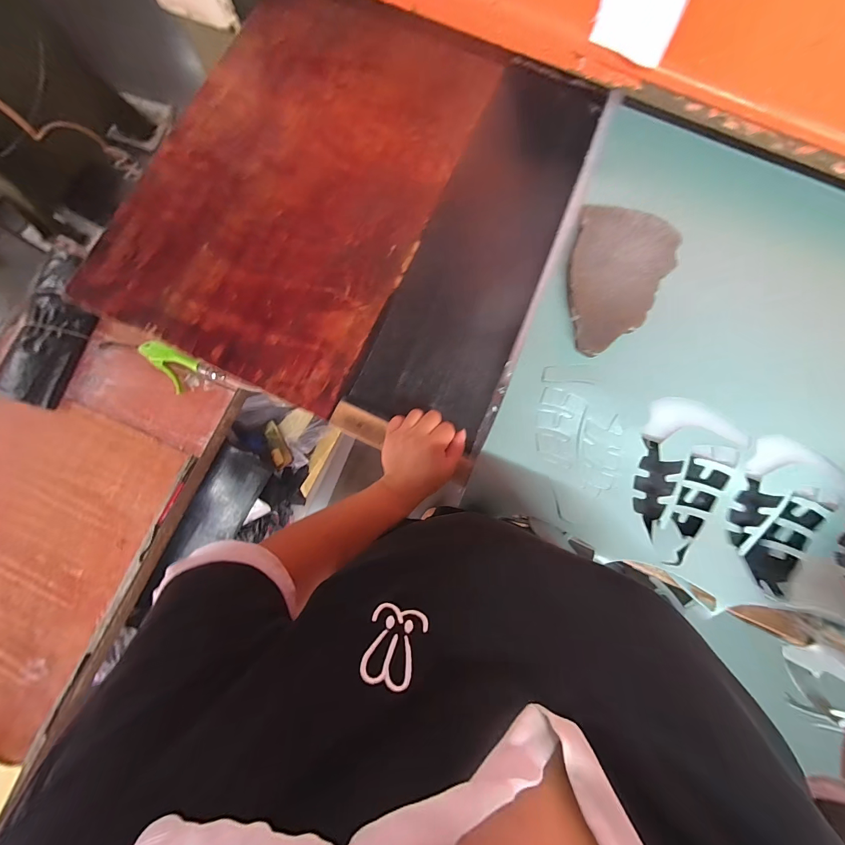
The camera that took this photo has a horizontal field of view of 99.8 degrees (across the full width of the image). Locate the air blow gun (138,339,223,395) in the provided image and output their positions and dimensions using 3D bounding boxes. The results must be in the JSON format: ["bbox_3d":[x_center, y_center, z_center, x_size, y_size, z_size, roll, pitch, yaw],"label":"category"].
[{"bbox_3d":[-0.481,-0.102,0.691,0.164,0.031,0.070,25,86,6],"label":"air blow gun"}]

